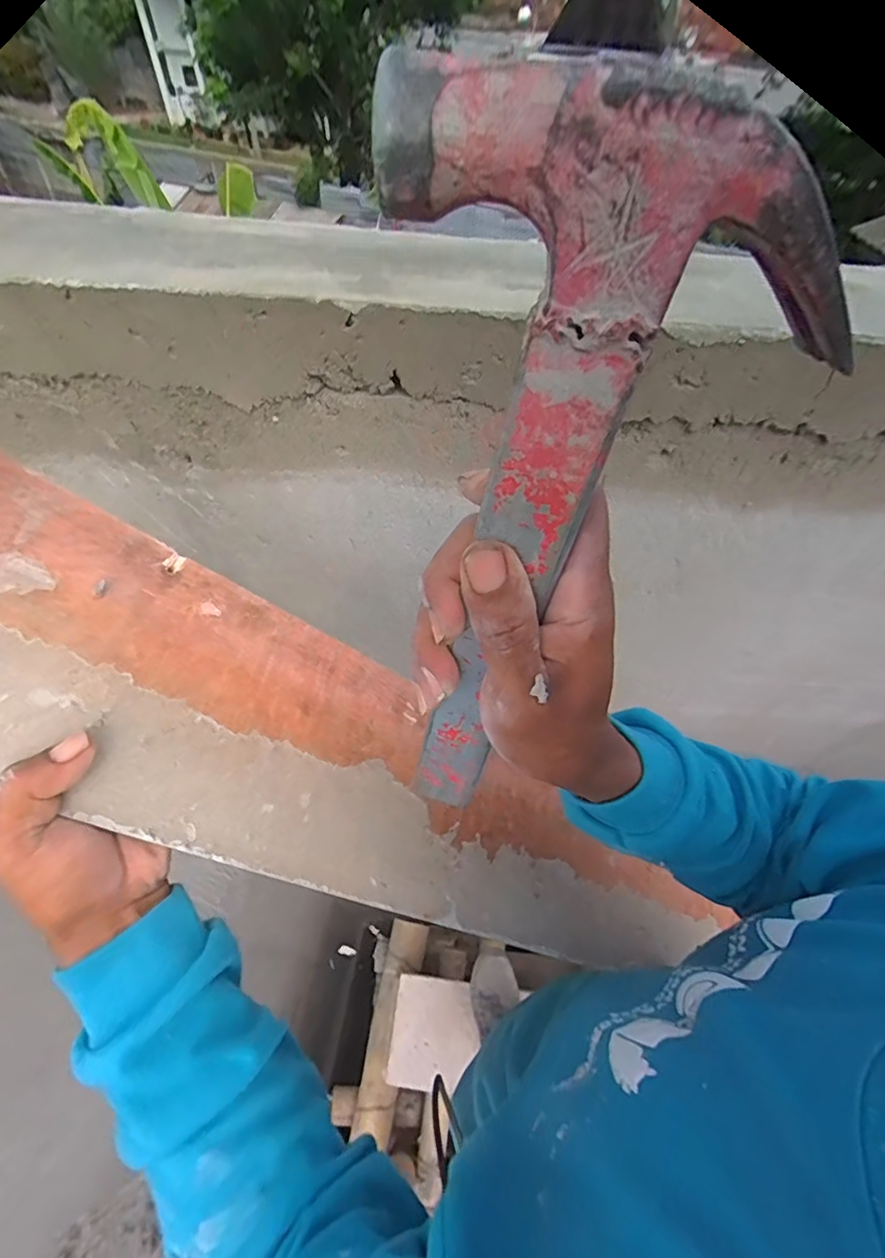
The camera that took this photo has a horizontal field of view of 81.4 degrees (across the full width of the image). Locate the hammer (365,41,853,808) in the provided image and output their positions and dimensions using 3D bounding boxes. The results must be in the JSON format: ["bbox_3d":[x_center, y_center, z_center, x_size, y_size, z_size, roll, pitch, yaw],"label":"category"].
[{"bbox_3d":[0.040,-0.020,0.198,0.110,0.267,0.028,8,42,6],"label":"hammer"}]

